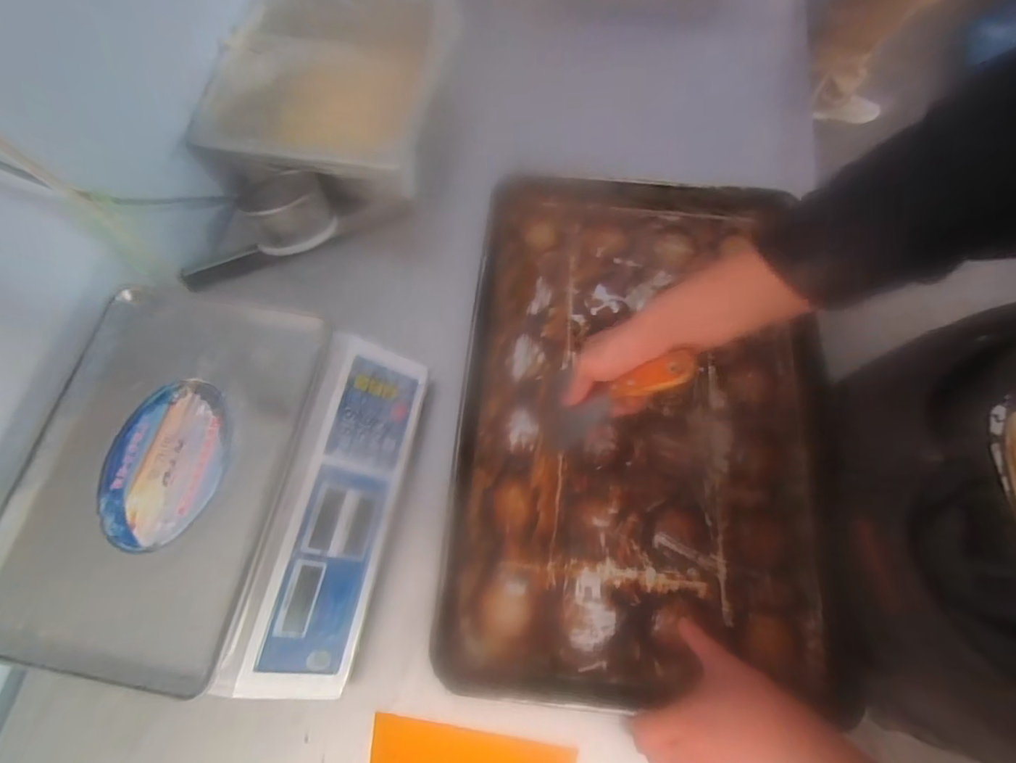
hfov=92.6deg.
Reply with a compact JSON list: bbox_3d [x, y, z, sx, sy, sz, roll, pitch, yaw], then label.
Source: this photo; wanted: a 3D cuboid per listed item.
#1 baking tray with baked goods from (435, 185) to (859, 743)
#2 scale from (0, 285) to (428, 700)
[{"bbox_3d":[0.157,0.028,0.564,0.421,0.046,0.595,5,71,0],"label":"baking tray with baked goods"},{"bbox_3d":[-0.277,0.087,0.462,0.328,0.097,0.336,11,70,4],"label":"scale"}]

